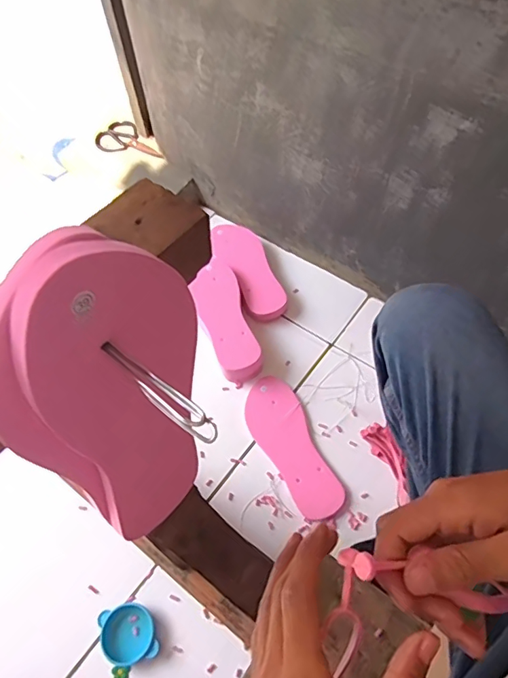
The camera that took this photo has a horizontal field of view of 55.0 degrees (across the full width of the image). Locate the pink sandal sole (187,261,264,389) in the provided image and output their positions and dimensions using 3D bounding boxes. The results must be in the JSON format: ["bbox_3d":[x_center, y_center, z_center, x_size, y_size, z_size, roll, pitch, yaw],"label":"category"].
[{"bbox_3d":[-0.056,-0.037,0.908,0.089,0.058,0.246,-16,58,-6],"label":"pink sandal sole"}]

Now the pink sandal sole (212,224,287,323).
[{"bbox_3d":[-0.018,-0.143,0.979,0.100,0.033,0.248,-20,59,-8],"label":"pink sandal sole"}]

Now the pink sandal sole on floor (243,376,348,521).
[{"bbox_3d":[0.058,0.171,0.796,0.094,0.015,0.246,-21,59,-9],"label":"pink sandal sole on floor"}]

